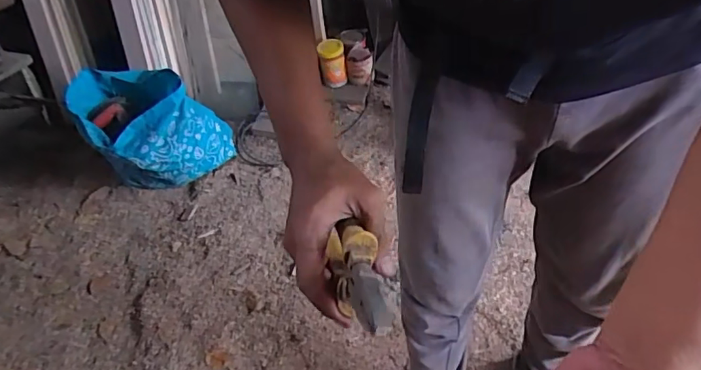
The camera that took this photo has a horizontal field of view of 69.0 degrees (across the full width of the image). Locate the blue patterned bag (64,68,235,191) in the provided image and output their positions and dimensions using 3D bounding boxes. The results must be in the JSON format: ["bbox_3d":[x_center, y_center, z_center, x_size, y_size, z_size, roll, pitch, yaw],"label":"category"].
[{"bbox_3d":[-0.625,-0.188,1.647,0.399,0.349,0.327,-27,47,-22],"label":"blue patterned bag"}]

